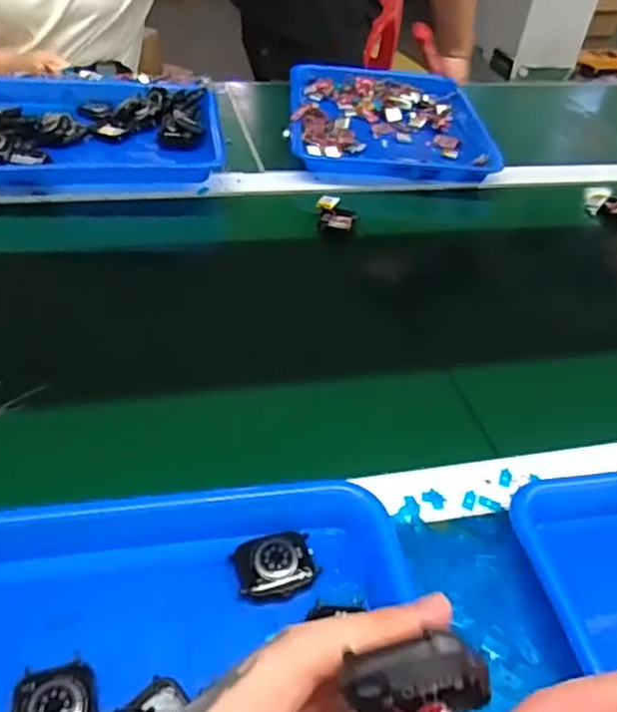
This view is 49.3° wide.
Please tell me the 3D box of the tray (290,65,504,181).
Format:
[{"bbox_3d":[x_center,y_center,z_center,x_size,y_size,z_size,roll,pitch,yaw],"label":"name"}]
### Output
[{"bbox_3d":[0.105,-0.317,0.887,0.254,0.033,0.310,4,42,-4],"label":"tray"}]

